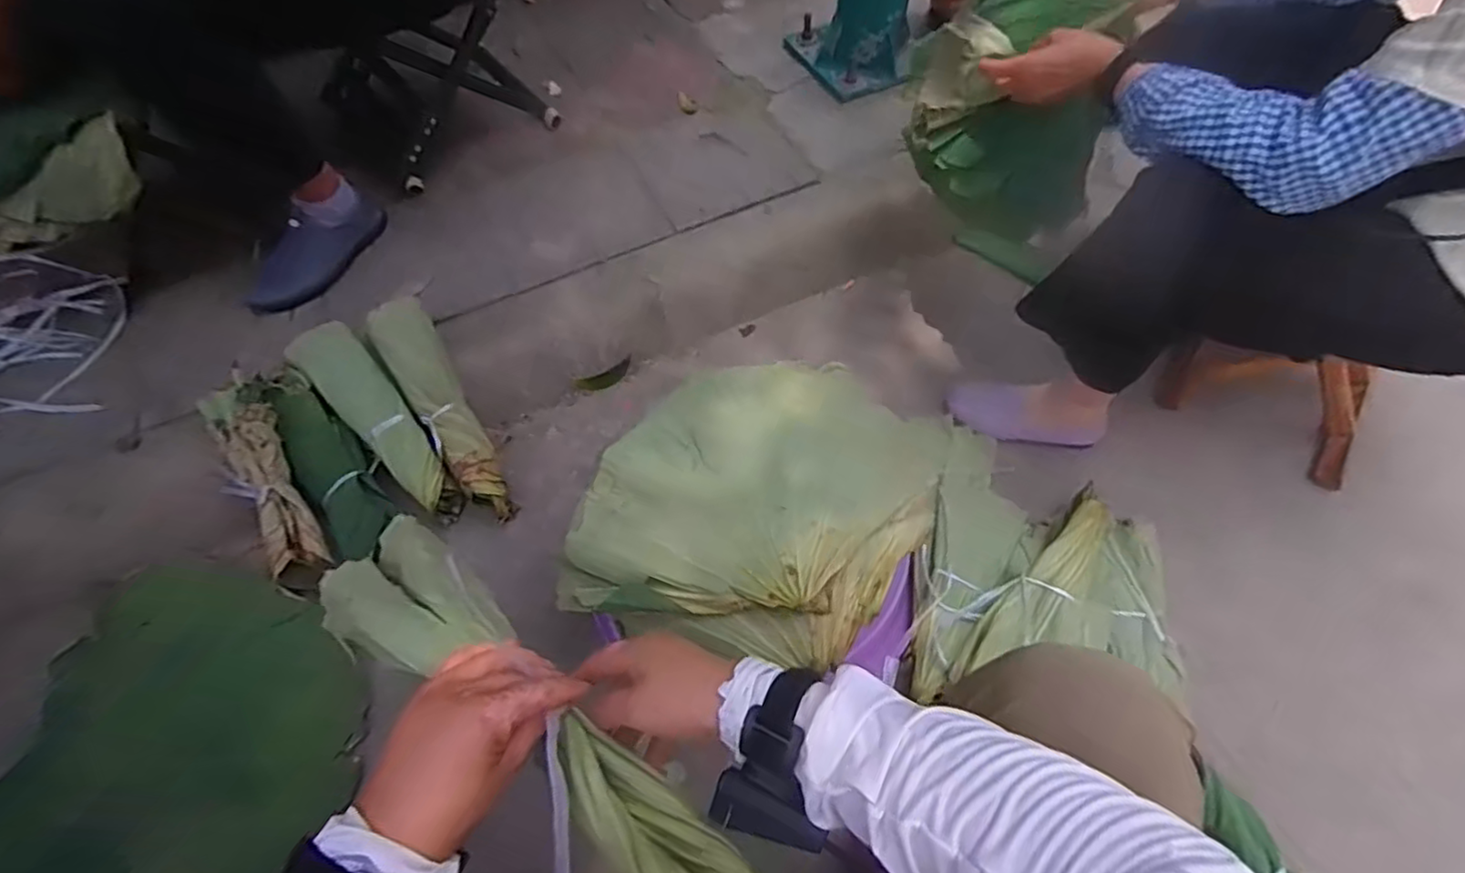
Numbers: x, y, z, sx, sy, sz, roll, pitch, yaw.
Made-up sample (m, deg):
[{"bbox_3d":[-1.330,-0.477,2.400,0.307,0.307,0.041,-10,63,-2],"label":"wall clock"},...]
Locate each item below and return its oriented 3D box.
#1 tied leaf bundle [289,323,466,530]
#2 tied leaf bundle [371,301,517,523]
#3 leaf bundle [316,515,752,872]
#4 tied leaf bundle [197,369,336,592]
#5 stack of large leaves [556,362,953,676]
[{"bbox_3d":[-0.543,-0.027,1.017,0.089,0.065,0.369,-40,84,-19],"label":"tied leaf bundle"},{"bbox_3d":[-0.441,-0.034,1.028,0.081,0.095,0.366,-29,89,-15],"label":"tied leaf bundle"},{"bbox_3d":[-0.130,0.200,0.442,0.391,0.047,0.086,34,66,20],"label":"leaf bundle"},{"bbox_3d":[-0.694,0.075,0.981,0.094,0.073,0.323,-22,91,-11],"label":"tied leaf bundle"},{"bbox_3d":[0.037,0.059,0.794,0.380,0.078,0.403,18,62,12],"label":"stack of large leaves"}]

